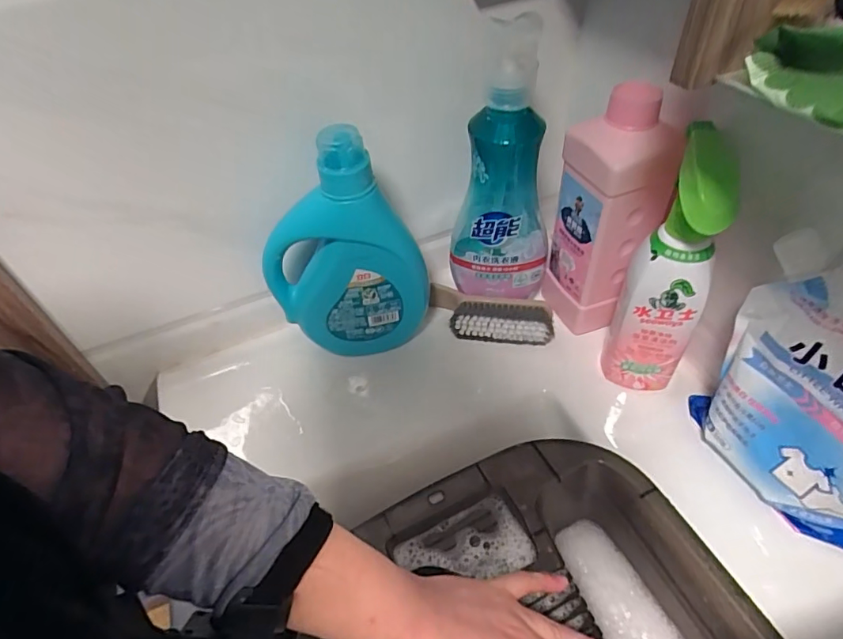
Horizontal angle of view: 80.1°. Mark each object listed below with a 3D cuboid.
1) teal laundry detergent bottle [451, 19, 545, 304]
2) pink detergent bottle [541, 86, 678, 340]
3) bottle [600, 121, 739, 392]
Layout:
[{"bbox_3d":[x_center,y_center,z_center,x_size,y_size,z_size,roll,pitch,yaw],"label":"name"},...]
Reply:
[{"bbox_3d":[0.073,-0.126,0.466,0.098,0.250,0.055,4,48,10],"label":"teal laundry detergent bottle"},{"bbox_3d":[0.171,-0.093,0.472,0.080,0.223,0.070,-13,47,-6],"label":"pink detergent bottle"},{"bbox_3d":[0.212,-0.042,0.422,0.068,0.226,0.090,25,54,26],"label":"bottle"}]

